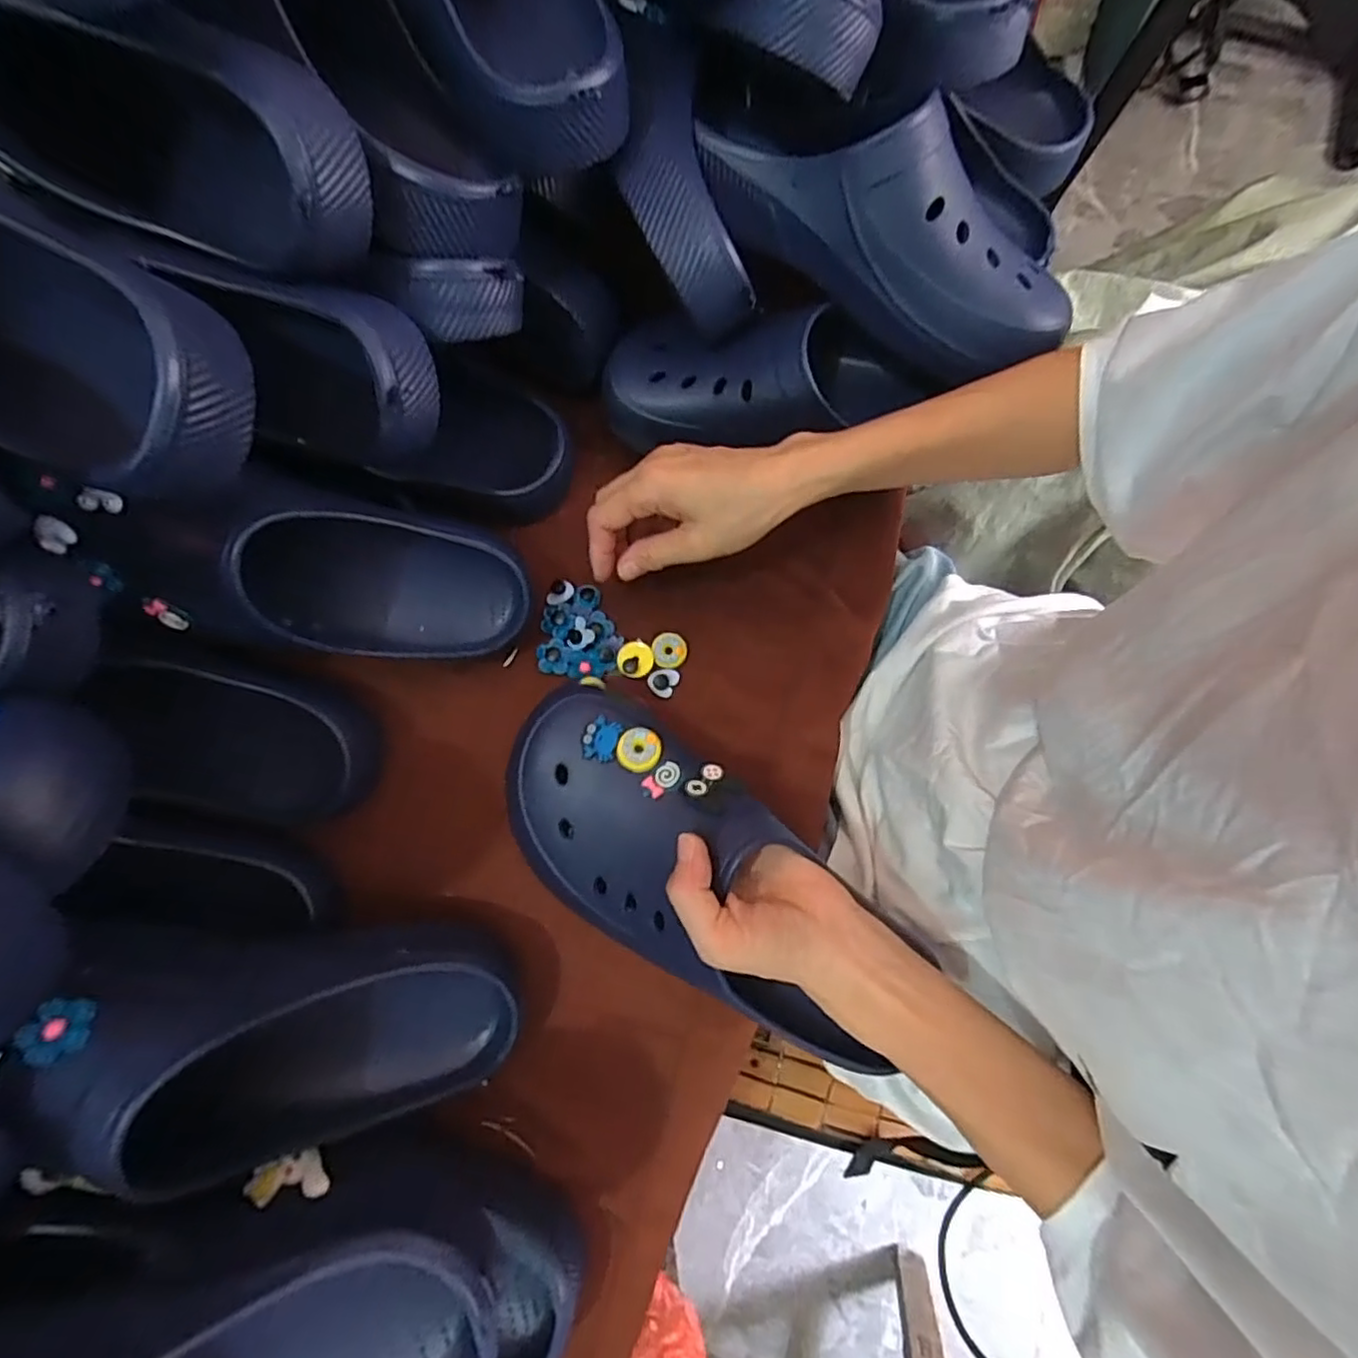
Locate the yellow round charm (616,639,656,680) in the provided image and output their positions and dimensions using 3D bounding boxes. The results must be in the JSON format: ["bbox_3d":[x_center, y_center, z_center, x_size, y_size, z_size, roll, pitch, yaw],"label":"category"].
[{"bbox_3d":[-0.029,-0.013,0.443,0.024,0.004,0.025,0,77,1],"label":"yellow round charm"}]

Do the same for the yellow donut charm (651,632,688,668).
[{"bbox_3d":[-0.006,-0.020,0.444,0.023,0.004,0.023,-4,77,0],"label":"yellow donut charm"}]

